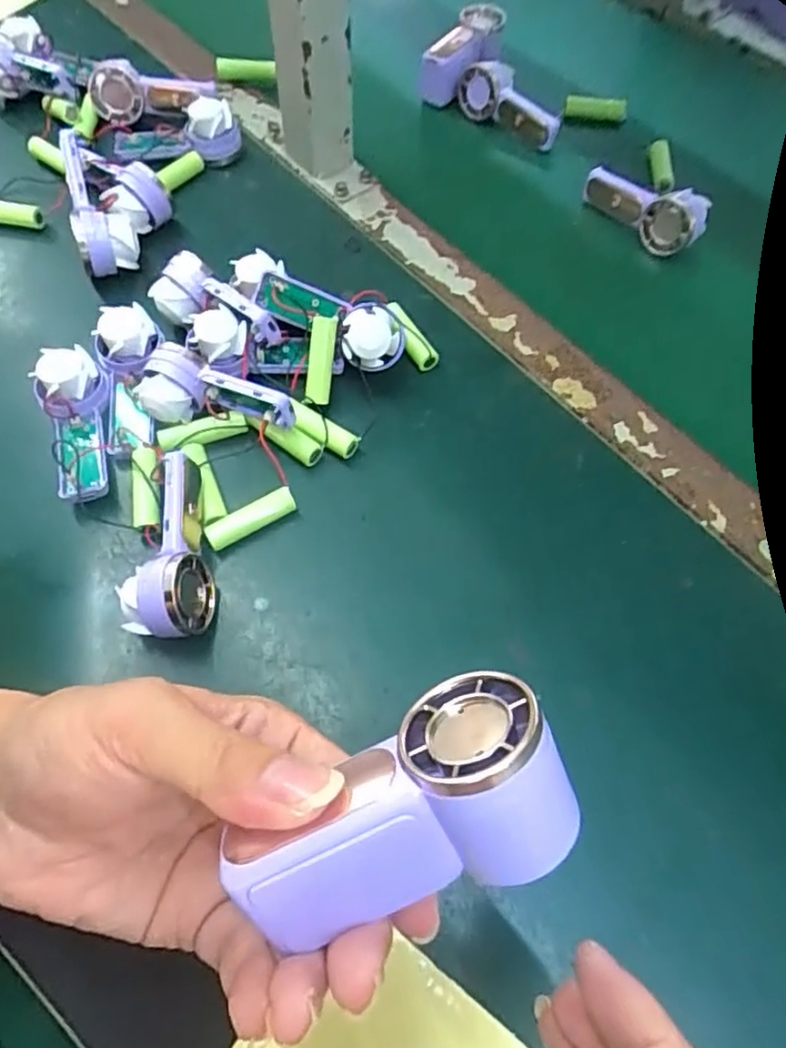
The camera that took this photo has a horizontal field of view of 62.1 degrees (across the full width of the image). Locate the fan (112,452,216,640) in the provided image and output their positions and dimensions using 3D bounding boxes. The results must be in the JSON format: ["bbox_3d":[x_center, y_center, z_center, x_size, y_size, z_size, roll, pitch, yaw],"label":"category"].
[{"bbox_3d":[-0.114,0.013,0.330,0.040,0.036,0.092,-11,64,-9],"label":"fan"}]

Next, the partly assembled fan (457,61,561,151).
[{"bbox_3d":[0.094,-0.336,0.518,0.087,0.036,0.028,41,67,16],"label":"partly assembled fan"}]

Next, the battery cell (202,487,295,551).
[{"bbox_3d":[-0.077,-0.002,0.356,0.050,0.015,0.015,-29,68,-13],"label":"battery cell"}]

